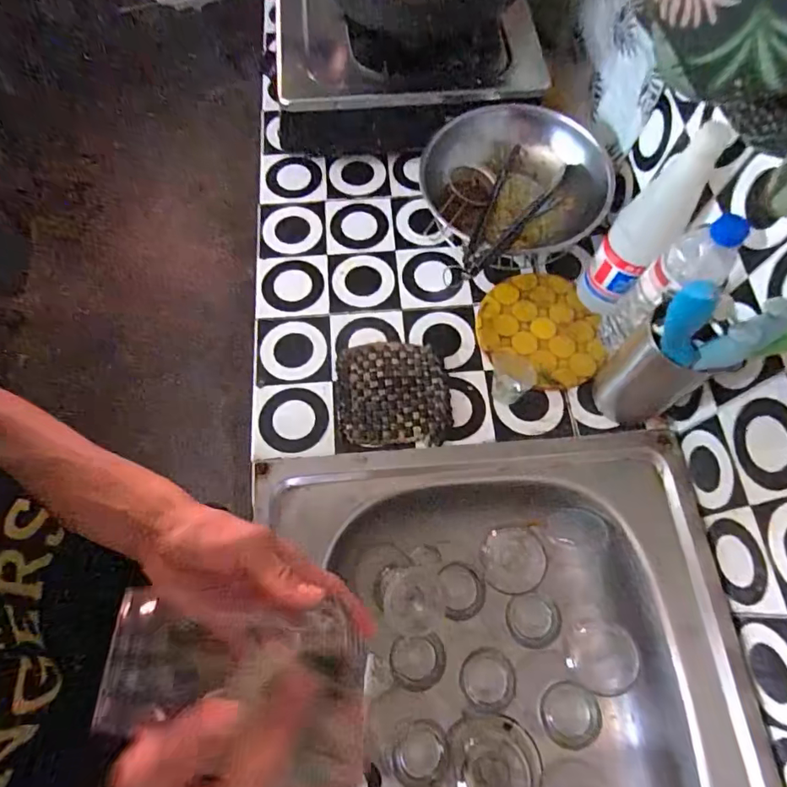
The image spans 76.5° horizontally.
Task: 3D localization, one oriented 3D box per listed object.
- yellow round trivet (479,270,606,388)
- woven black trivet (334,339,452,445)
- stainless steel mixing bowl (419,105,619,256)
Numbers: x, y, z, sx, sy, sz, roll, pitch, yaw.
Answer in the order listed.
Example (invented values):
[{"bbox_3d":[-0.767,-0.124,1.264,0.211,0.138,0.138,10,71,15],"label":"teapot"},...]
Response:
[{"bbox_3d":[0.193,-0.085,0.662,0.155,0.012,0.159,0,68,1],"label":"yellow round trivet"},{"bbox_3d":[-0.001,-0.002,0.635,0.138,0.004,0.137,-5,68,-1],"label":"woven black trivet"},{"bbox_3d":[0.168,-0.274,0.685,0.248,0.110,0.215,1,68,1],"label":"stainless steel mixing bowl"}]

